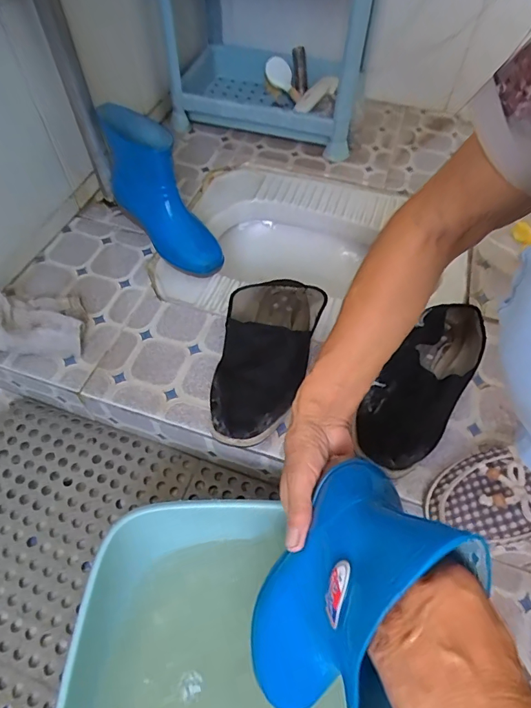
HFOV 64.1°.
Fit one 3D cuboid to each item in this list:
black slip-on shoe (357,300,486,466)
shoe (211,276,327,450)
[{"bbox_3d":[0.194,0.032,0.522,0.090,0.048,0.249,31,62,16],"label":"black slip-on shoe"},{"bbox_3d":[-0.004,-0.005,0.553,0.121,0.065,0.258,15,59,8],"label":"shoe"}]

